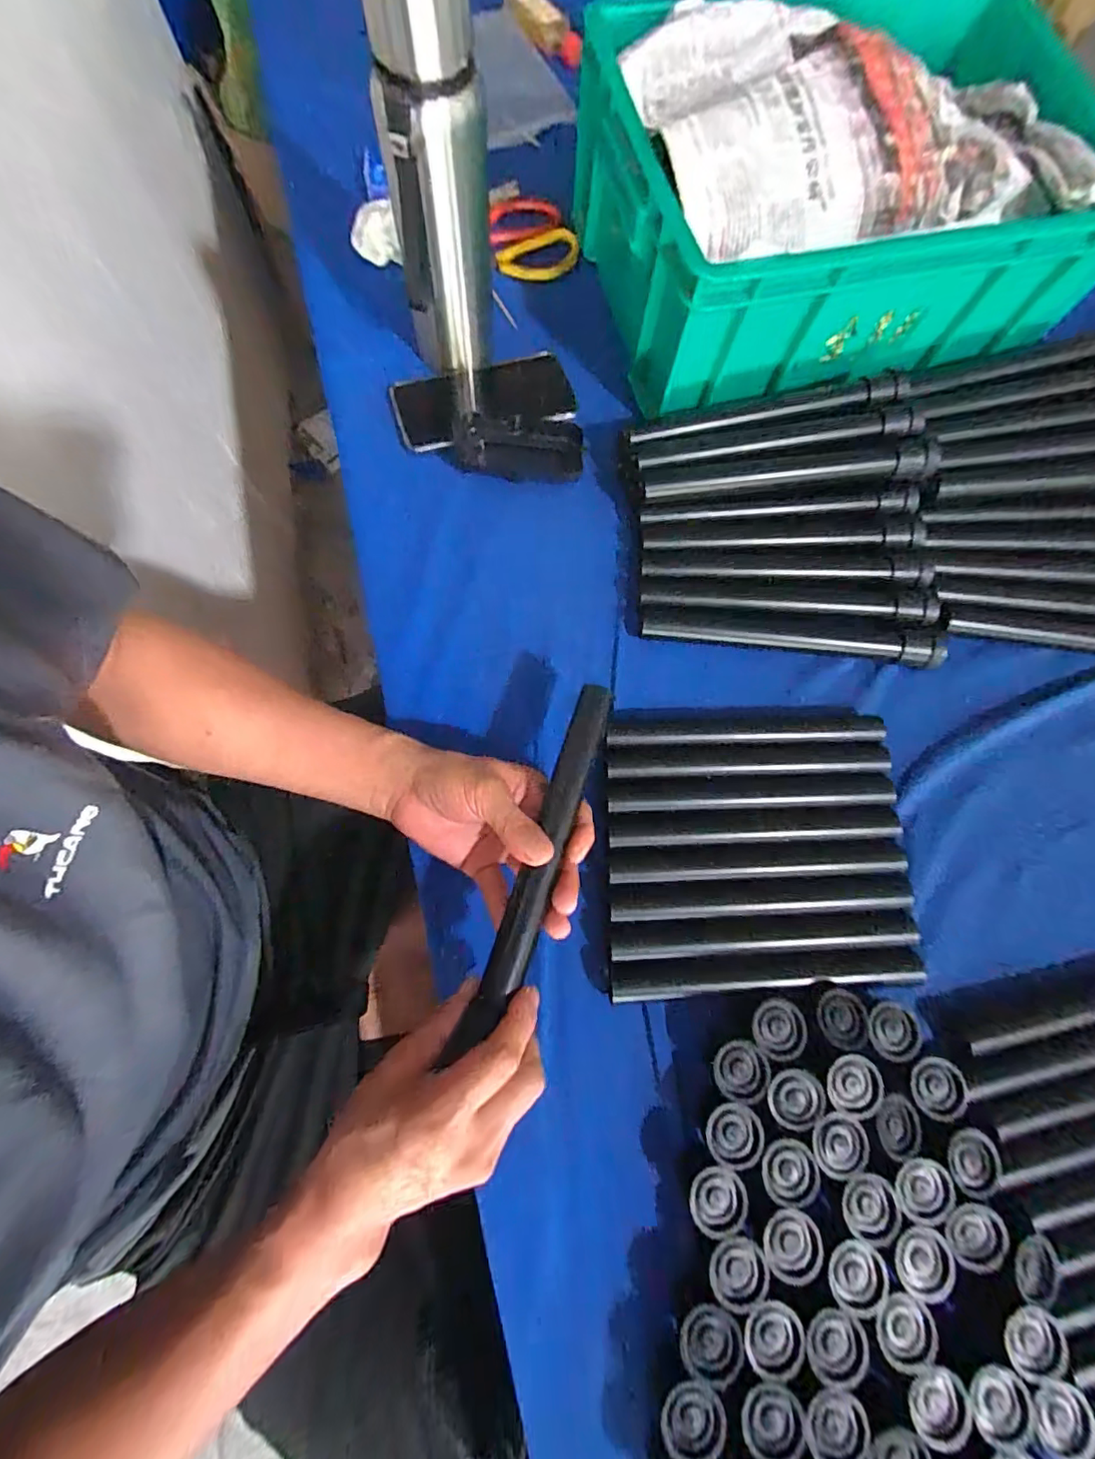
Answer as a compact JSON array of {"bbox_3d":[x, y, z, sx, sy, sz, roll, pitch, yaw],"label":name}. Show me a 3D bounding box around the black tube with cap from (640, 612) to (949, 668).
[{"bbox_3d":[0.199,-0.076,0.444,0.241,0.019,0.025,7,75,0],"label":"black tube with cap"}]

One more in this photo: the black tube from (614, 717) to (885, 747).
[{"bbox_3d":[0.156,0.002,0.429,0.218,0.017,0.022,-1,75,-2],"label":"black tube"}]

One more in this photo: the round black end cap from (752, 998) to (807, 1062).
[{"bbox_3d":[0.152,0.197,0.355,0.035,0.016,0.031,-41,80,-11],"label":"round black end cap"}]

